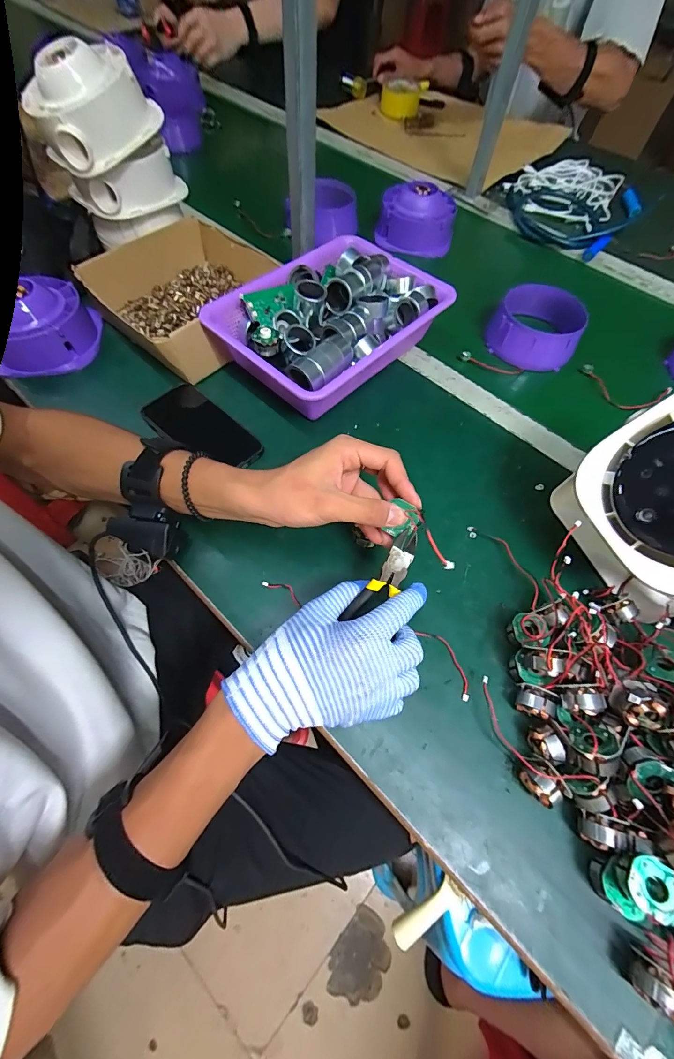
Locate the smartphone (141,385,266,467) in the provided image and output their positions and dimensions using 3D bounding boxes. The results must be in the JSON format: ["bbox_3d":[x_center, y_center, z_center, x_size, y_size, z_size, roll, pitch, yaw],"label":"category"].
[{"bbox_3d":[-0.159,-0.116,0.434,0.144,0.012,0.069,41,78,11],"label":"smartphone"}]

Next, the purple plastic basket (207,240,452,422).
[{"bbox_3d":[-0.010,-0.267,0.463,0.194,0.068,0.266,39,69,16],"label":"purple plastic basket"}]

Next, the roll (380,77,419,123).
[{"bbox_3d":[0.139,-0.936,0.794,0.084,0.048,0.079,6,64,1],"label":"roll"}]

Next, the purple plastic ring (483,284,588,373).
[{"bbox_3d":[0.281,-0.286,0.524,0.119,0.062,0.101,23,65,9],"label":"purple plastic ring"}]

